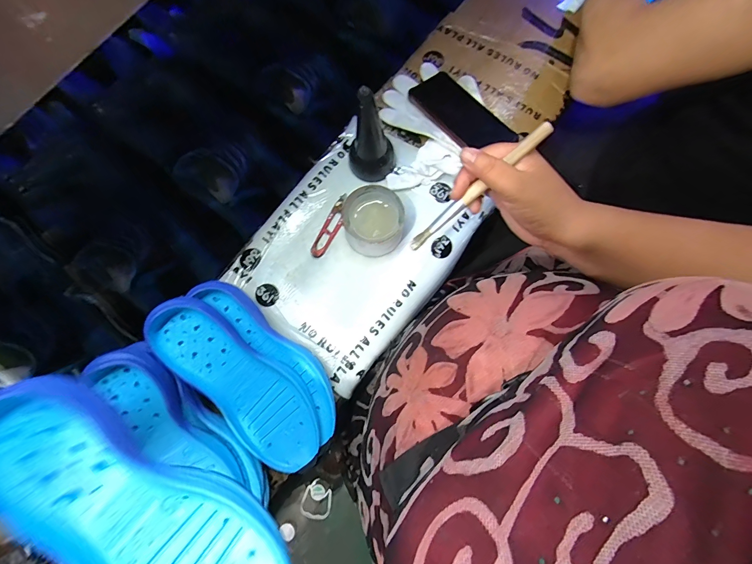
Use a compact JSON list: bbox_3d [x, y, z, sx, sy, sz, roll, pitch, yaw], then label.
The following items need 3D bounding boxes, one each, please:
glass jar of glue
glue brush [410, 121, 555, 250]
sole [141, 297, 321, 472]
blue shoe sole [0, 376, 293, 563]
[{"bbox_3d":[-0.004,-0.084,0.488,0.081,0.058,0.083,0,77,1],"label":"glass jar of glue"},{"bbox_3d":[0.090,-0.082,0.327,0.156,0.011,0.012,-41,79,22],"label":"glue brush"},{"bbox_3d":[-0.154,0.114,0.411,0.085,0.029,0.233,-43,99,-9],"label":"sole"},{"bbox_3d":[-0.164,0.158,0.242,0.230,0.029,0.085,38,79,-5],"label":"blue shoe sole"}]

